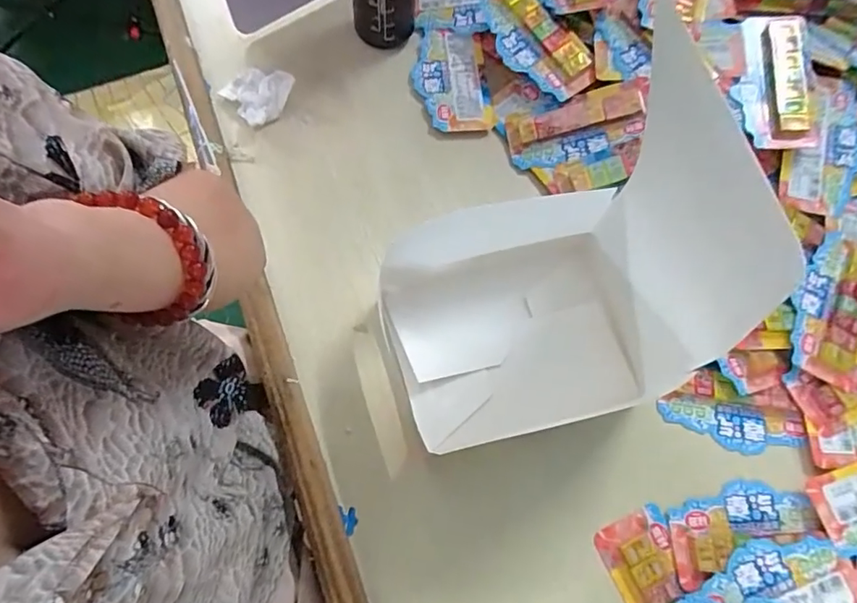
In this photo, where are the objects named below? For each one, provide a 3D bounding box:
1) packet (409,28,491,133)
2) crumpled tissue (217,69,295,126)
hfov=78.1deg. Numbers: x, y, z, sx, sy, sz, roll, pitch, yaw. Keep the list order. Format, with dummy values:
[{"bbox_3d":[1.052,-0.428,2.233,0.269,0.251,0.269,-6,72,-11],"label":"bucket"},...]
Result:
[{"bbox_3d":[0.021,-0.245,0.581,0.075,0.013,0.139,-3,70,-4],"label":"packet"},{"bbox_3d":[-0.177,-0.218,0.553,0.058,0.021,0.063,38,72,11],"label":"crumpled tissue"}]

